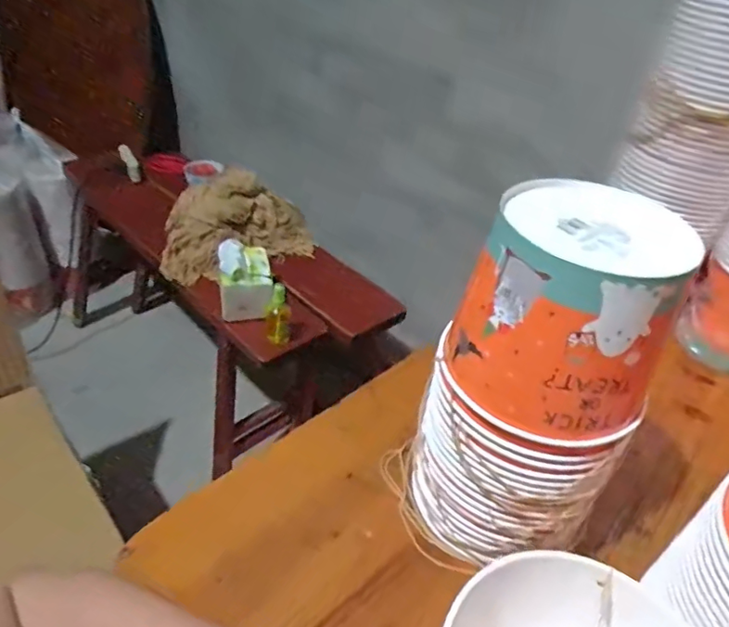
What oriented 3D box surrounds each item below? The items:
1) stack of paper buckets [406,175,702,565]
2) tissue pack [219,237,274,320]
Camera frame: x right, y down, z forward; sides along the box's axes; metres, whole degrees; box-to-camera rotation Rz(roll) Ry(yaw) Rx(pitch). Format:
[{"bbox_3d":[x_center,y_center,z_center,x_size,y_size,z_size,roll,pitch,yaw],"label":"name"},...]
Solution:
[{"bbox_3d":[0.140,0.066,0.443,0.147,0.298,0.139,25,41,22],"label":"stack of paper buckets"},{"bbox_3d":[-0.228,-0.065,1.044,0.104,0.081,0.160,-4,39,-15],"label":"tissue pack"}]

